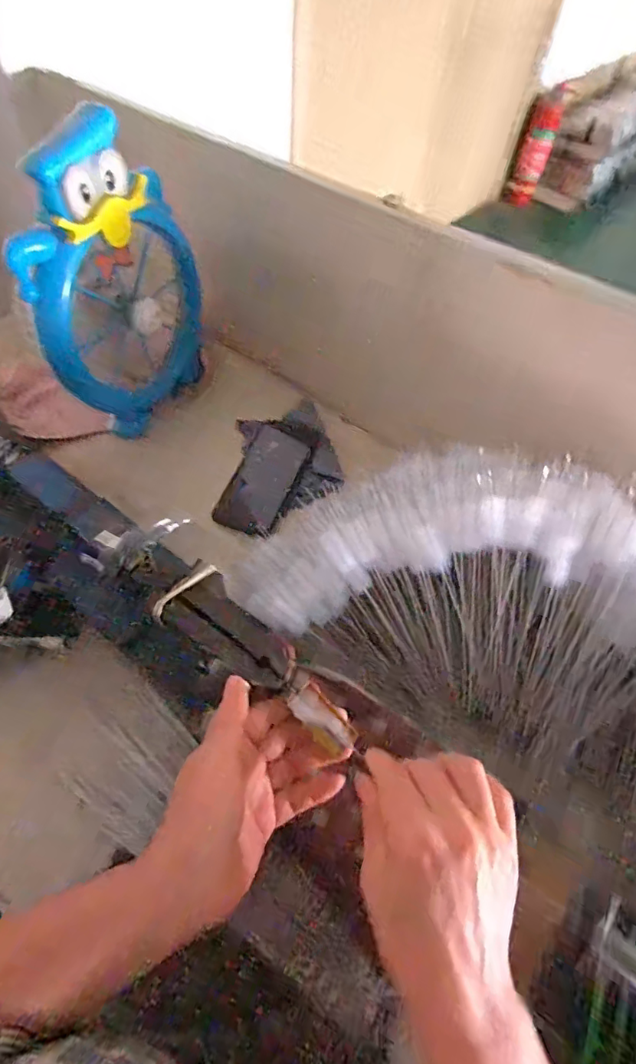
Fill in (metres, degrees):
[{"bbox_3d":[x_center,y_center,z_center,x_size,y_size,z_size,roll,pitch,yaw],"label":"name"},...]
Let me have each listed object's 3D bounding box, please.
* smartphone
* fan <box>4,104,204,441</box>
[{"bbox_3d":[-0.067,-0.064,0.632,0.083,0.005,0.143,18,69,21],"label":"smartphone"},{"bbox_3d":[-0.219,-0.270,0.584,0.072,0.304,0.220,25,60,12],"label":"fan"}]

